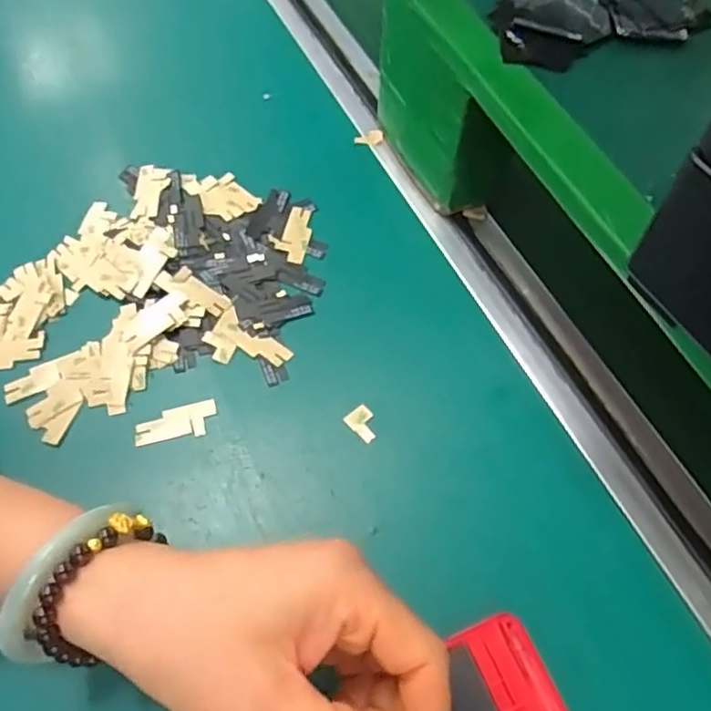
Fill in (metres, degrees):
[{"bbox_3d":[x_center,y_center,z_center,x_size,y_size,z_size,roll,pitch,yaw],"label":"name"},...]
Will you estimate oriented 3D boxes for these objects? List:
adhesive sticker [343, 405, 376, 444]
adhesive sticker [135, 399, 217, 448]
[{"bbox_3d":[0.004,0.034,0.318,0.013,0.004,0.017,-36,66,-17],"label":"adhesive sticker"},{"bbox_3d":[-0.090,0.034,0.319,0.039,0.004,0.017,-9,68,-6],"label":"adhesive sticker"}]

